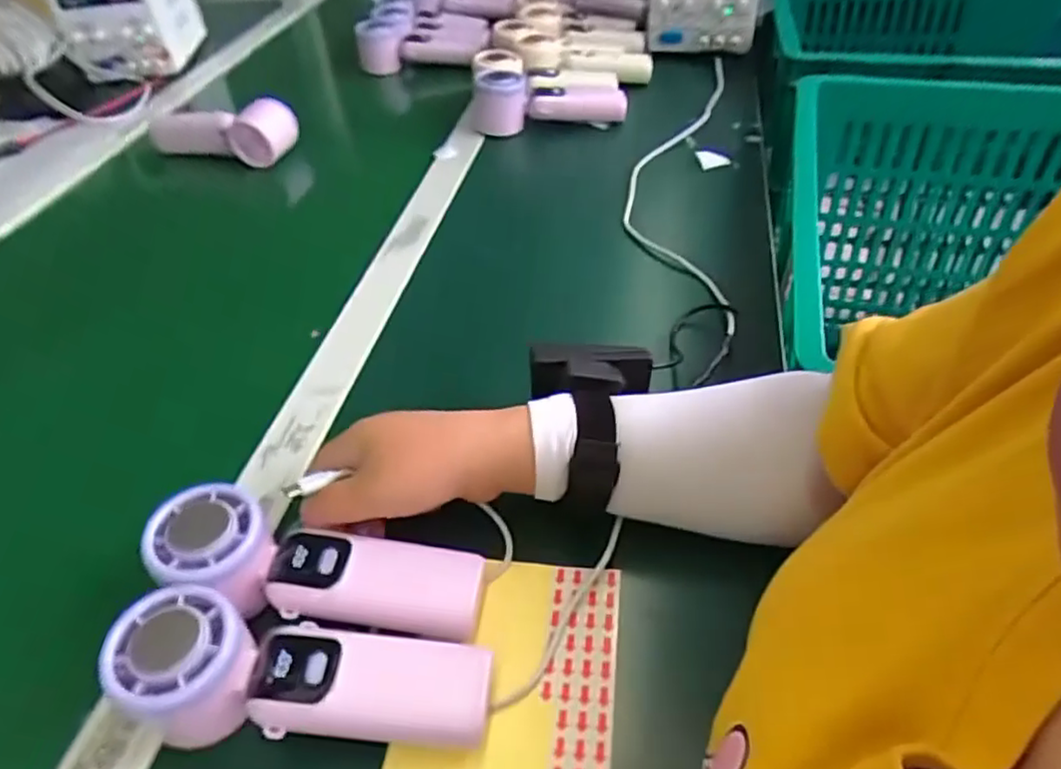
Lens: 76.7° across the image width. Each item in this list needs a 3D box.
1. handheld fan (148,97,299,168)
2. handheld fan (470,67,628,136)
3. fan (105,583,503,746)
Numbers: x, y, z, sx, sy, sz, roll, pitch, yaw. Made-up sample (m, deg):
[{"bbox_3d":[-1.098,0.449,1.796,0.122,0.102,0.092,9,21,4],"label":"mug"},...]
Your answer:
[{"bbox_3d":[-0.347,-0.293,0.758,0.167,0.056,0.052,11,47,14],"label":"handheld fan"},{"bbox_3d":[0.018,-0.317,0.758,0.171,0.066,0.052,-4,44,2],"label":"handheld fan"},{"bbox_3d":[-0.100,0.128,0.295,0.162,0.042,0.066,5,45,8],"label":"fan"}]

